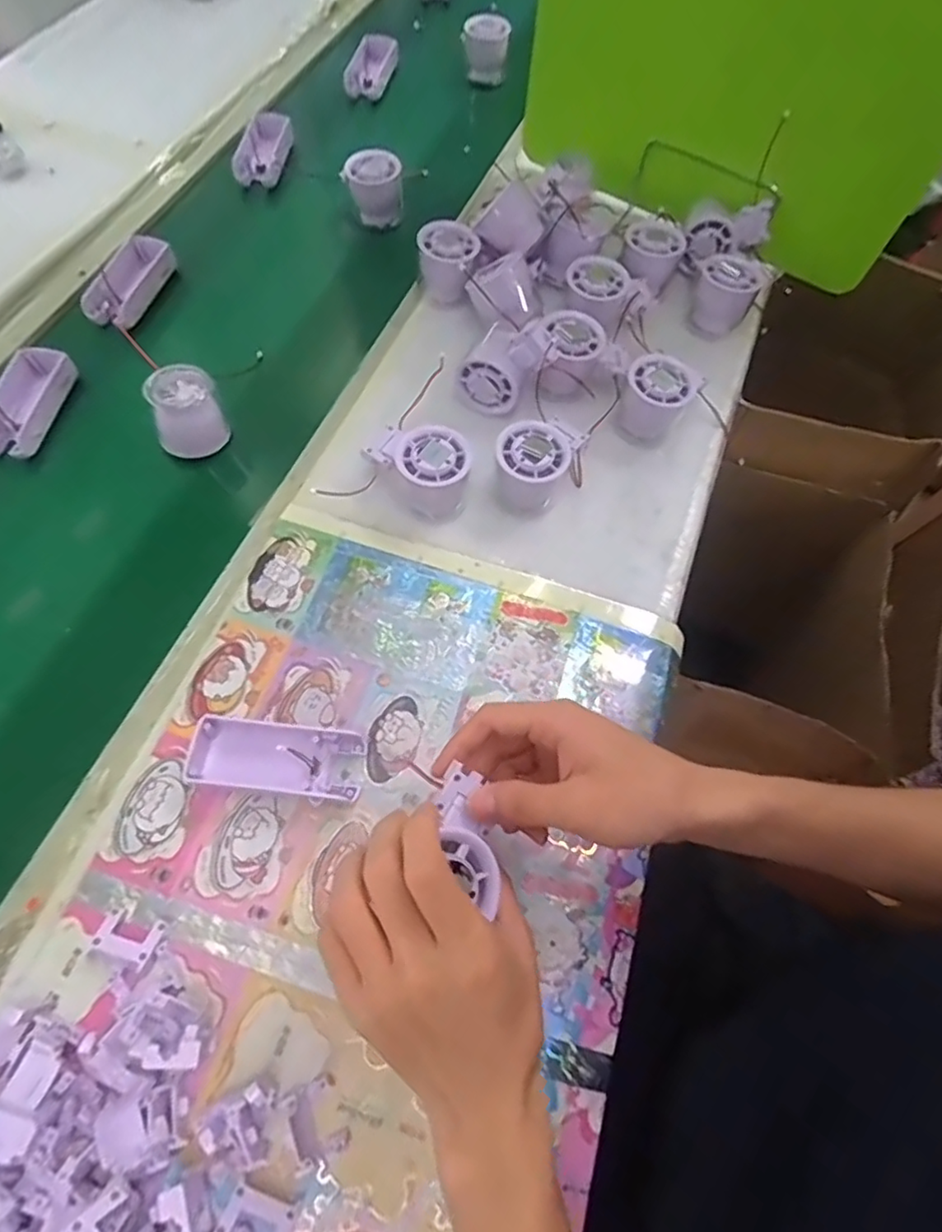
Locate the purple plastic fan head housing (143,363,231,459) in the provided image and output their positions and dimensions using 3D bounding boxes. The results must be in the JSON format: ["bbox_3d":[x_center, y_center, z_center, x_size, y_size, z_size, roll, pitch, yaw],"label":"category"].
[{"bbox_3d":[-0.246,-0.177,0.528,0.053,0.063,0.050,1,64,-3],"label":"purple plastic fan head housing"}]

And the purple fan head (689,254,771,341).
[{"bbox_3d":[0.246,-0.313,0.594,0.058,0.058,0.052,27,66,9],"label":"purple fan head"}]

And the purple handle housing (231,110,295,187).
[{"bbox_3d":[-0.240,-0.547,0.711,0.053,0.029,0.103,5,64,1],"label":"purple handle housing"}]

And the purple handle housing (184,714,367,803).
[{"bbox_3d":[-0.127,0.095,0.404,0.106,0.026,0.046,9,64,1],"label":"purple handle housing"}]

